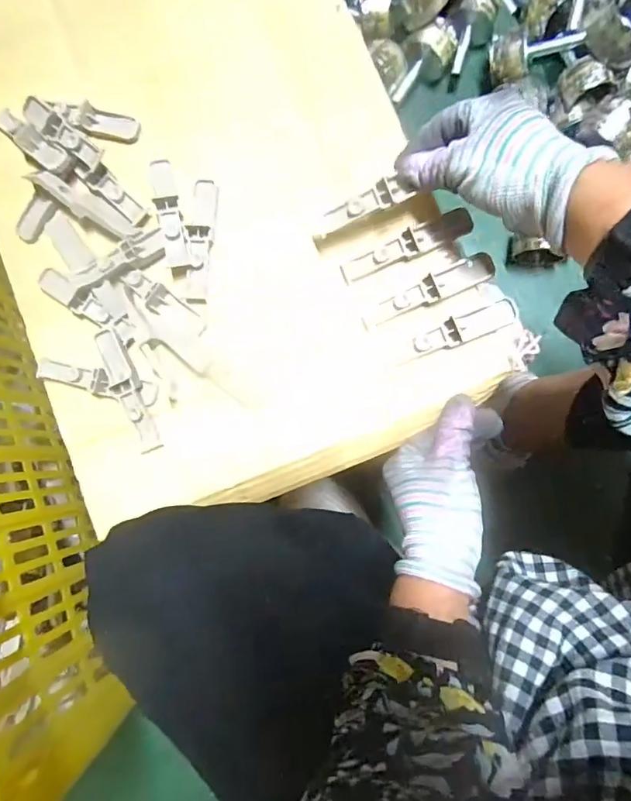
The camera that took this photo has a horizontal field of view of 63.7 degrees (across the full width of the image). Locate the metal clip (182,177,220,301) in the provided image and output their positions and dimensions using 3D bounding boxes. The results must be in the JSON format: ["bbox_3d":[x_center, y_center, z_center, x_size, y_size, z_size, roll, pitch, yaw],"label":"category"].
[{"bbox_3d":[-0.092,-0.128,0.406,0.020,0.006,0.099,5,87,8],"label":"metal clip"}]

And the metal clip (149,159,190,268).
[{"bbox_3d":[-0.119,-0.154,0.409,0.021,0.015,0.094,-12,85,7],"label":"metal clip"}]

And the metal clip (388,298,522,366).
[{"bbox_3d":[0.100,-0.050,0.366,0.092,0.012,0.020,-20,84,6],"label":"metal clip"}]

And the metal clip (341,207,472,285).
[{"bbox_3d":[0.067,-0.115,0.377,0.098,0.013,0.019,-22,84,6],"label":"metal clip"}]

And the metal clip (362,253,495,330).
[{"bbox_3d":[0.083,-0.080,0.374,0.100,0.013,0.020,-25,84,5],"label":"metal clip"}]

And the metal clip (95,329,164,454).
[{"bbox_3d":[-0.145,-0.008,0.393,0.019,0.005,0.099,-22,84,6],"label":"metal clip"}]

